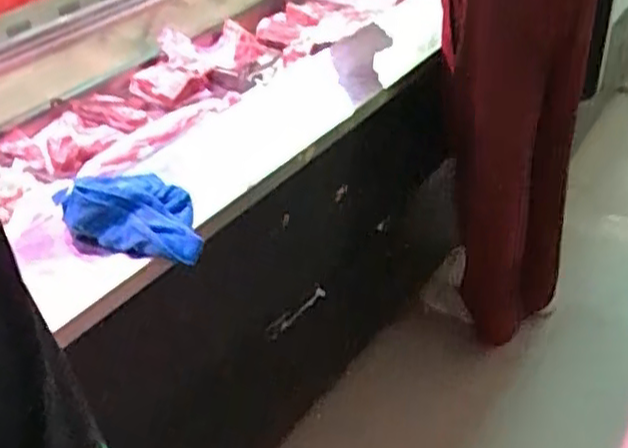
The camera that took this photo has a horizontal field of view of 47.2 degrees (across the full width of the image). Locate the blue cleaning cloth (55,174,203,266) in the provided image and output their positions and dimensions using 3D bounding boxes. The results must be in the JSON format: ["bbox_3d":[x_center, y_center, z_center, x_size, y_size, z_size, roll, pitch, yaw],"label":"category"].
[{"bbox_3d":[-0.225,-0.013,0.906,0.156,0.091,0.083,6,37,15],"label":"blue cleaning cloth"}]

